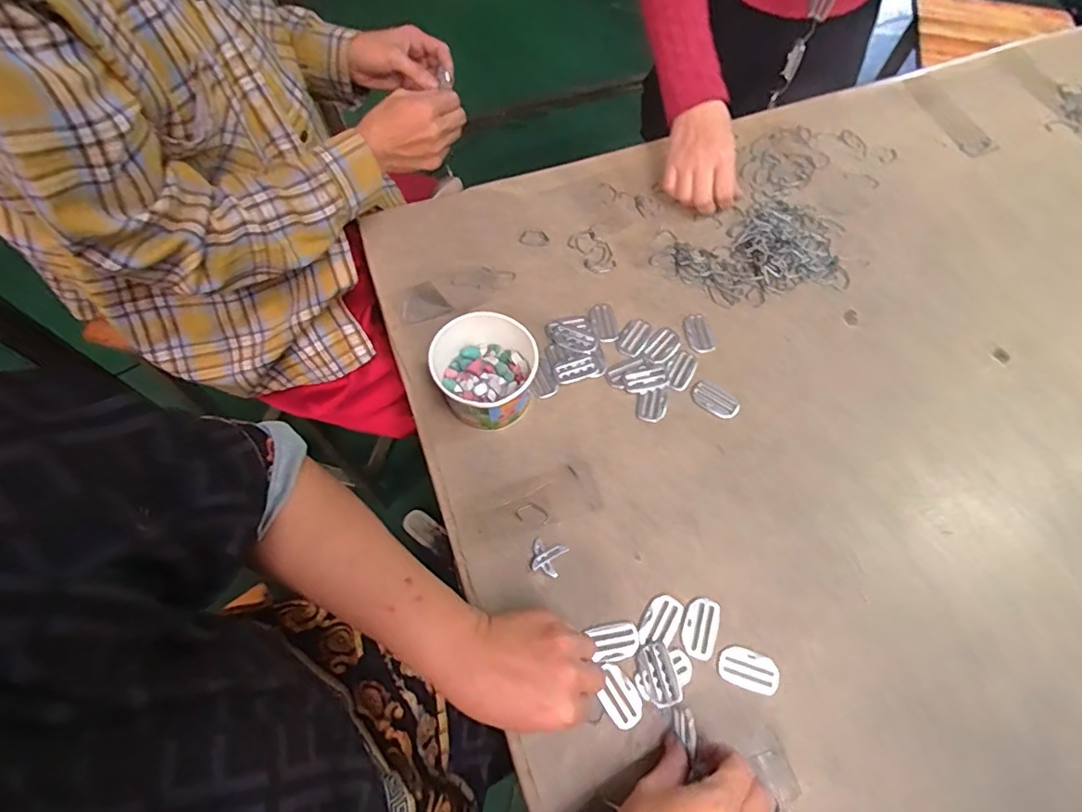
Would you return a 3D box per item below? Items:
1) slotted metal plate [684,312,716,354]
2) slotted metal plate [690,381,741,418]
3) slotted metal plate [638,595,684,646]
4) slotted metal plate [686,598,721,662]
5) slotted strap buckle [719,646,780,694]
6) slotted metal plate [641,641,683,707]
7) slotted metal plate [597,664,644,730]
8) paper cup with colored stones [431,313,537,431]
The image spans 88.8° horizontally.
[{"bbox_3d":[0.164,-0.076,0.573,0.025,0.004,0.046,-7,64,-4],"label":"slotted metal plate"},{"bbox_3d":[0.170,-0.007,0.537,0.047,0.004,0.027,32,68,14],"label":"slotted metal plate"},{"bbox_3d":[0.099,0.176,0.453,0.028,0.004,0.044,34,68,15],"label":"slotted metal plate"},{"bbox_3d":[0.131,0.181,0.449,0.024,0.004,0.047,16,65,7],"label":"slotted metal plate"},{"bbox_3d":[0.165,0.208,0.436,0.046,0.004,0.028,16,65,7],"label":"slotted strap buckle"},{"bbox_3d":[0.093,0.208,0.431,0.023,0.008,0.043,-14,65,-7],"label":"slotted metal plate"},{"bbox_3d":[0.060,0.224,0.426,0.028,0.004,0.043,-29,67,-14],"label":"slotted metal plate"},{"bbox_3d":[-0.051,-0.029,0.509,0.091,0.074,0.091,0,64,0],"label":"paper cup with colored stones"}]

